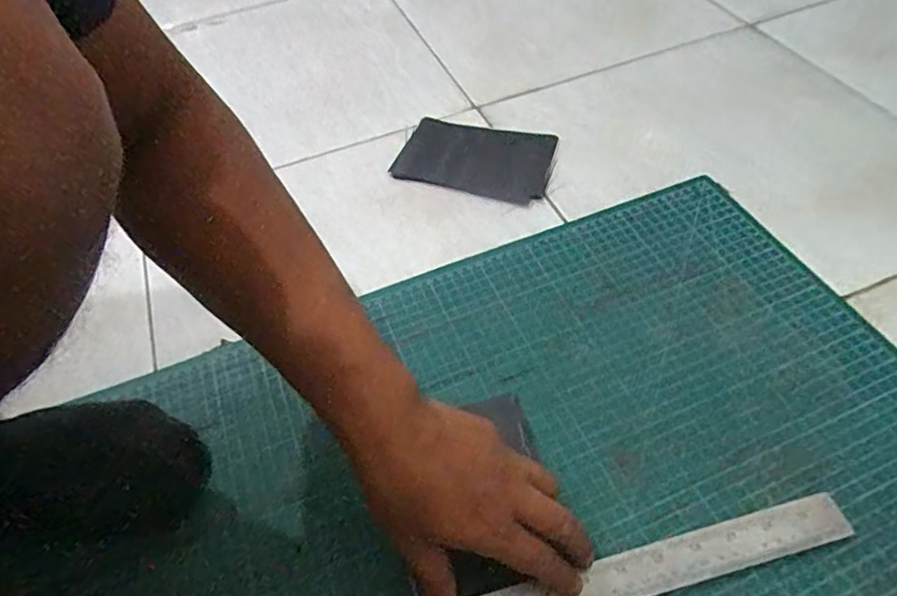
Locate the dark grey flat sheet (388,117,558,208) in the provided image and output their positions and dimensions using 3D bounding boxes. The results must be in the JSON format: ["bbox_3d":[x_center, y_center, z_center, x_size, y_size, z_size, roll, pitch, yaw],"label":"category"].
[{"bbox_3d":[0.029,-0.154,0.629,0.164,0.006,0.109,15,55,14],"label":"dark grey flat sheet"}]

